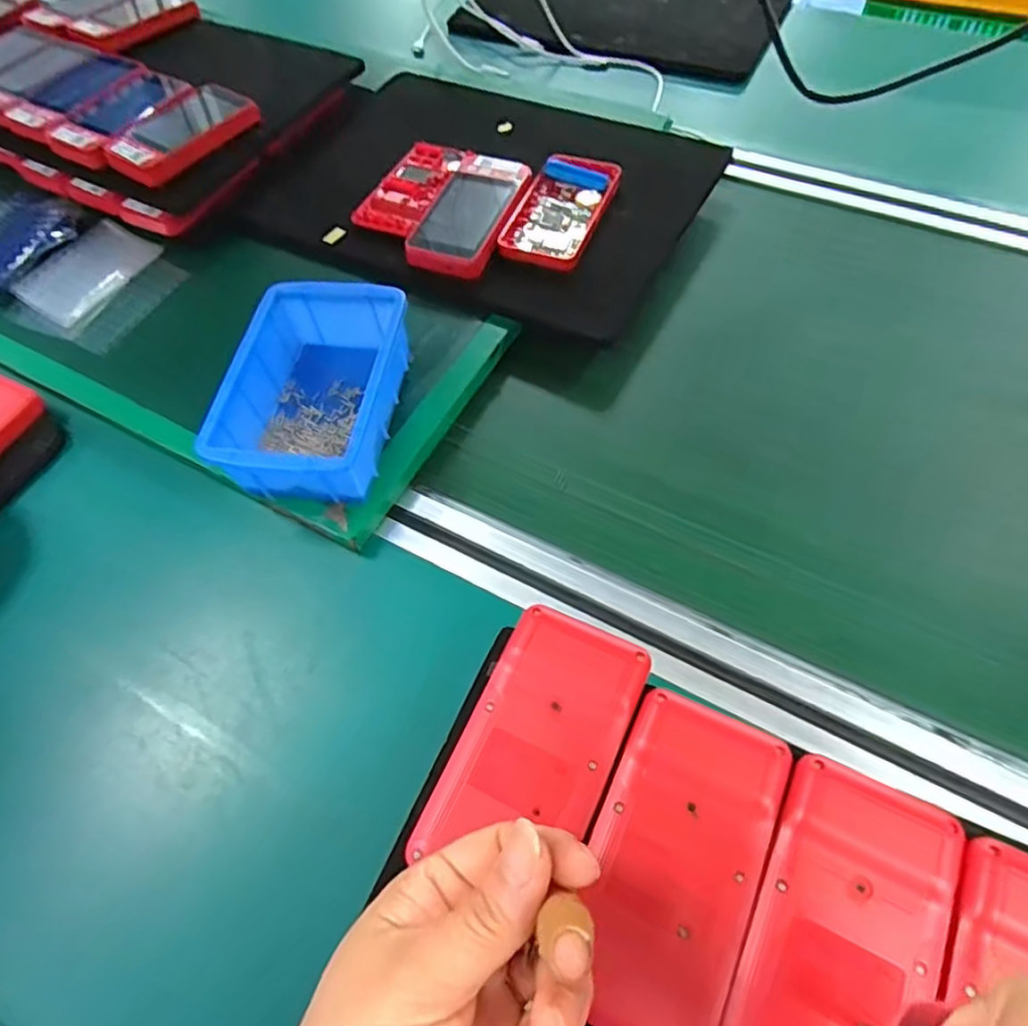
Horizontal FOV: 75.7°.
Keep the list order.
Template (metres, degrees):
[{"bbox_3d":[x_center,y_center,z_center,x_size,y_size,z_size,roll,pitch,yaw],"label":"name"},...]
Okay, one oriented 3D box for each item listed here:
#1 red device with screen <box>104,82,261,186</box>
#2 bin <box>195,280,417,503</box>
[{"bbox_3d":[-0.274,-0.315,0.548,0.055,0.020,0.122,32,67,20],"label":"red device with screen"},{"bbox_3d":[-0.126,-0.079,0.434,0.095,0.059,0.148,6,61,7],"label":"bin"}]

